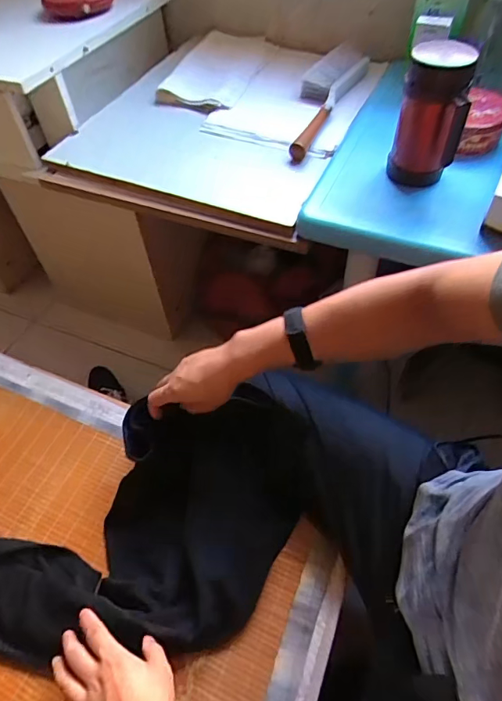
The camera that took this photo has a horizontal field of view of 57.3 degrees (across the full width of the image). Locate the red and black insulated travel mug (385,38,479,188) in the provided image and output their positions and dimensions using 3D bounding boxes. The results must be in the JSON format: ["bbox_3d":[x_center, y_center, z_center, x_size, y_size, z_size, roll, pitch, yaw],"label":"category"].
[{"bbox_3d":[0.246,-0.314,0.636,0.085,0.175,0.066,14,55,14],"label":"red and black insulated travel mug"}]

